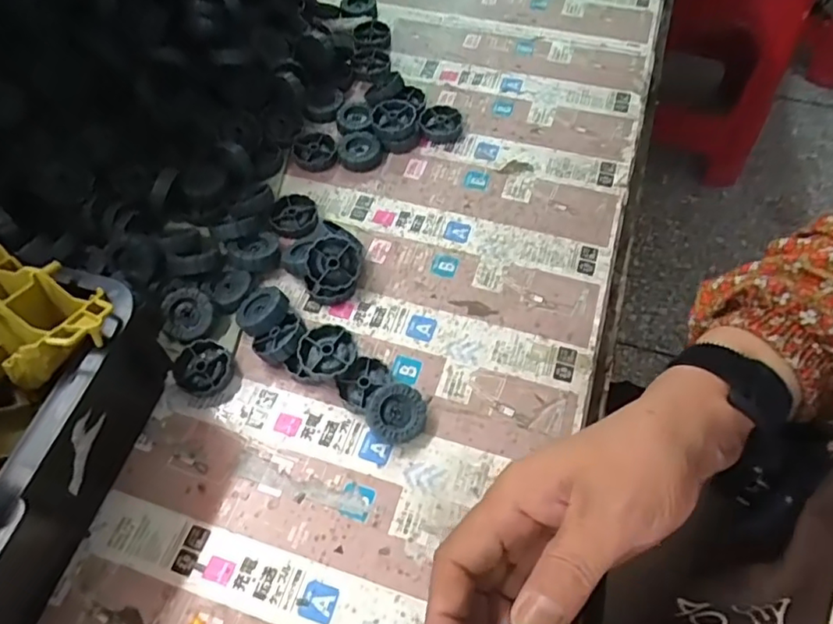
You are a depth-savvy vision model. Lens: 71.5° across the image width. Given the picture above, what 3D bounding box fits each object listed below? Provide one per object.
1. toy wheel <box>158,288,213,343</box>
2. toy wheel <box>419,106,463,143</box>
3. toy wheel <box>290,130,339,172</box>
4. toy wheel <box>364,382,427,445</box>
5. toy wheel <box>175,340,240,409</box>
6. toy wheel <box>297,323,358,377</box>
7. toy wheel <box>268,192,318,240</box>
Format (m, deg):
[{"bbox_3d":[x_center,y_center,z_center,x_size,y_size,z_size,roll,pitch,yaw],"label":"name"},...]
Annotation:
[{"bbox_3d":[-0.166,0.002,0.418,0.037,0.013,0.037,0,87,-5],"label":"toy wheel"},{"bbox_3d":[0.022,-0.173,0.533,0.039,0.012,0.040,0,59,0],"label":"toy wheel"},{"bbox_3d":[-0.092,-0.146,0.521,0.038,0.011,0.042,-16,60,-9],"label":"toy wheel"},{"bbox_3d":[-0.014,0.067,0.380,0.039,0.013,0.037,11,77,-11],"label":"toy wheel"},{"bbox_3d":[-0.148,0.043,0.408,0.038,0.015,0.046,-33,64,-18],"label":"toy wheel"},{"bbox_3d":[-0.061,0.030,0.403,0.038,0.023,0.038,0,59,0],"label":"toy wheel"},{"bbox_3d":[-0.103,-0.080,0.481,0.038,0.010,0.041,0,59,0],"label":"toy wheel"}]

